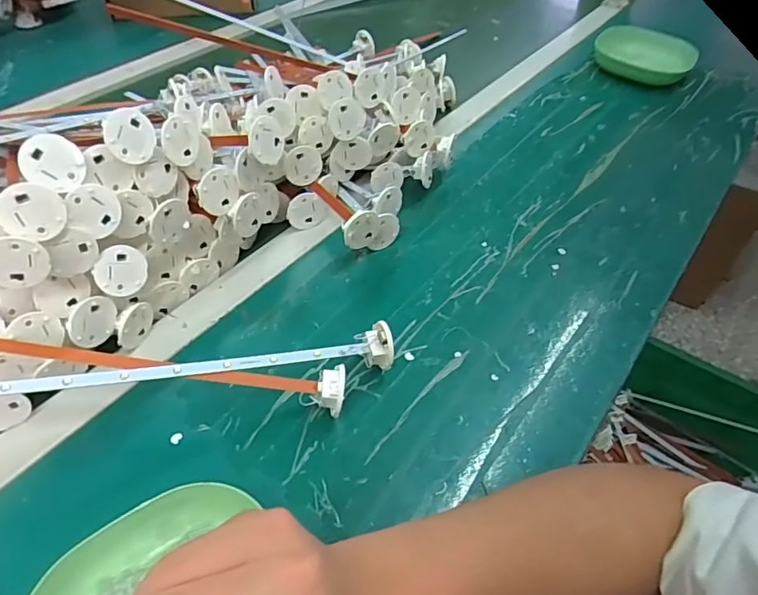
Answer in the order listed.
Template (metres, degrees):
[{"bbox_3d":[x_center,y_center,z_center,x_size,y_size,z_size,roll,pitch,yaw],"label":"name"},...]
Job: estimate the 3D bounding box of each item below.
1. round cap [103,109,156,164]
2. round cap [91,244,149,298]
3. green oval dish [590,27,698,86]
[{"bbox_3d":[-0.183,-0.118,0.378,0.004,0.038,0.036,6,18,41],"label":"round cap"},{"bbox_3d":[-0.198,-0.021,0.396,0.038,0.038,0.004,-11,16,-39],"label":"round cap"},{"bbox_3d":[0.365,-0.347,0.725,0.074,0.041,0.151,-25,55,-21],"label":"green oval dish"}]

